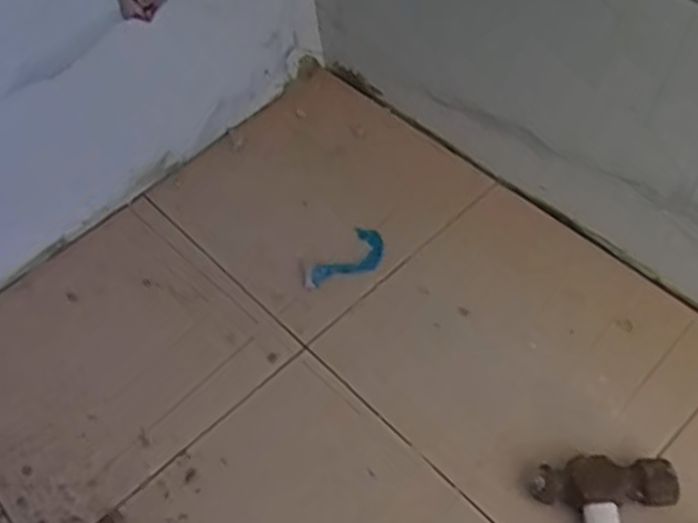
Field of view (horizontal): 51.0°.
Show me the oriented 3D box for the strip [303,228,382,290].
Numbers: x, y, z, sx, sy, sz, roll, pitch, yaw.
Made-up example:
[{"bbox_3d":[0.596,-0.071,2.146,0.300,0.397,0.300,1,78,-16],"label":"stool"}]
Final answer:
[{"bbox_3d":[0.001,0.002,0.766,0.050,0.006,0.099,36,61,22],"label":"strip"}]

